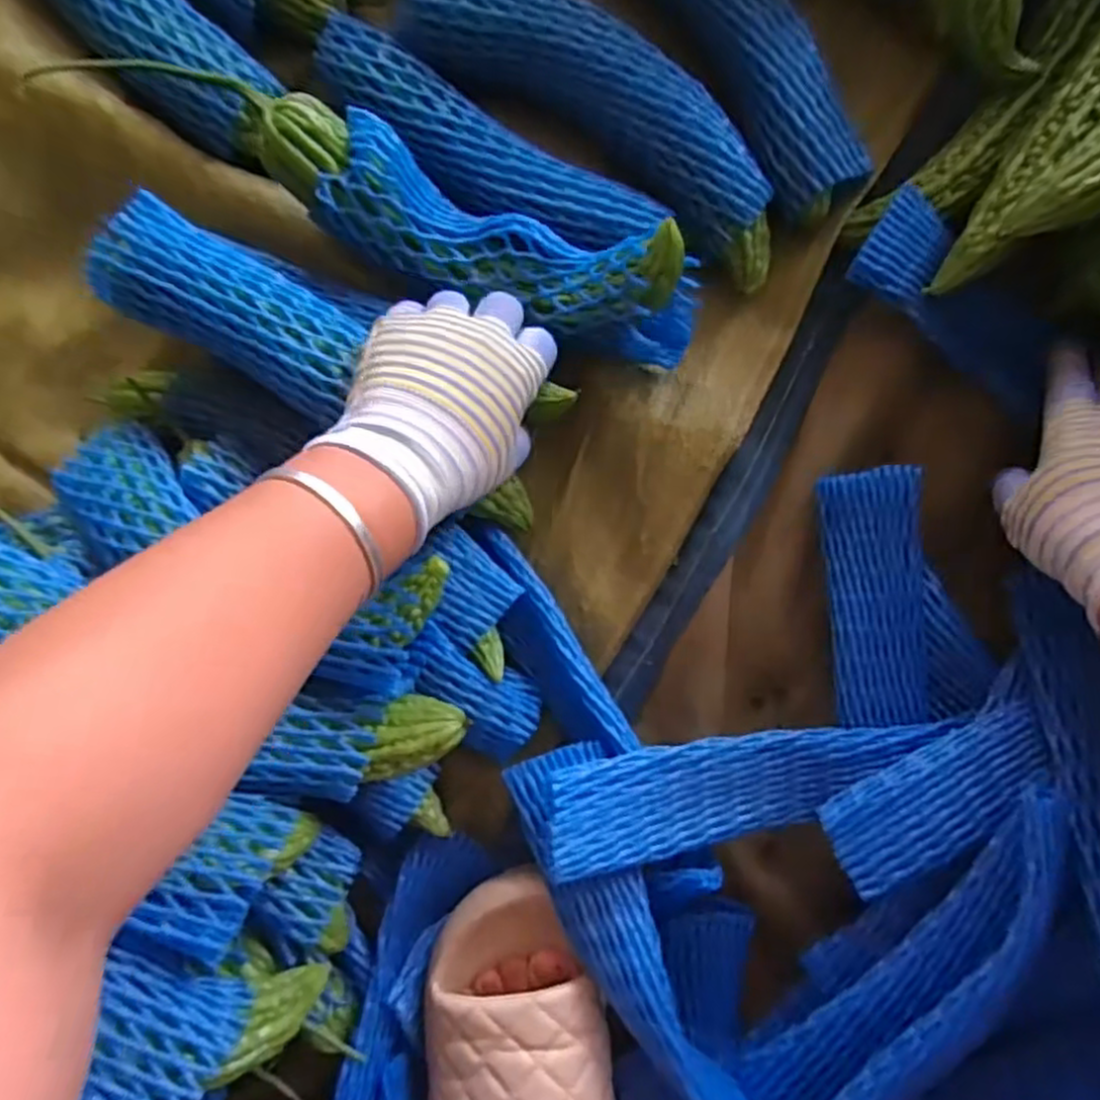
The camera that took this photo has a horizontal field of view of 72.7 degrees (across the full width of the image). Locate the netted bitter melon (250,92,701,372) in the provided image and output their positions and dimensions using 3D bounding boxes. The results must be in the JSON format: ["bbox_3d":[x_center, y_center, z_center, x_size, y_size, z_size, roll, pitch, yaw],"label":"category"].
[{"bbox_3d":[-0.040,-0.171,0.402,0.249,0.066,0.060,26,92,5],"label":"netted bitter melon"}]

